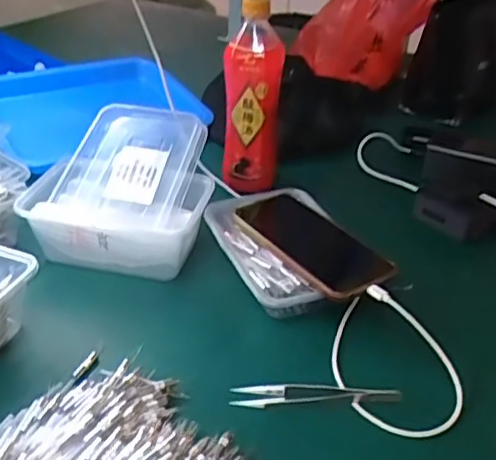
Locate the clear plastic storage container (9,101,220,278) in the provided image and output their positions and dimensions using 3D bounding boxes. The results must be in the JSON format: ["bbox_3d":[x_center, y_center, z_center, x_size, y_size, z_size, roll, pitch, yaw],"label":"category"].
[{"bbox_3d":[-0.119,-0.047,0.633,0.164,0.090,0.187,9,33,6],"label":"clear plastic storage container"}]

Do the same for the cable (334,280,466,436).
[{"bbox_3d":[0.117,0.099,0.479,0.104,0.039,0.109,14,34,14],"label":"cable"}]

